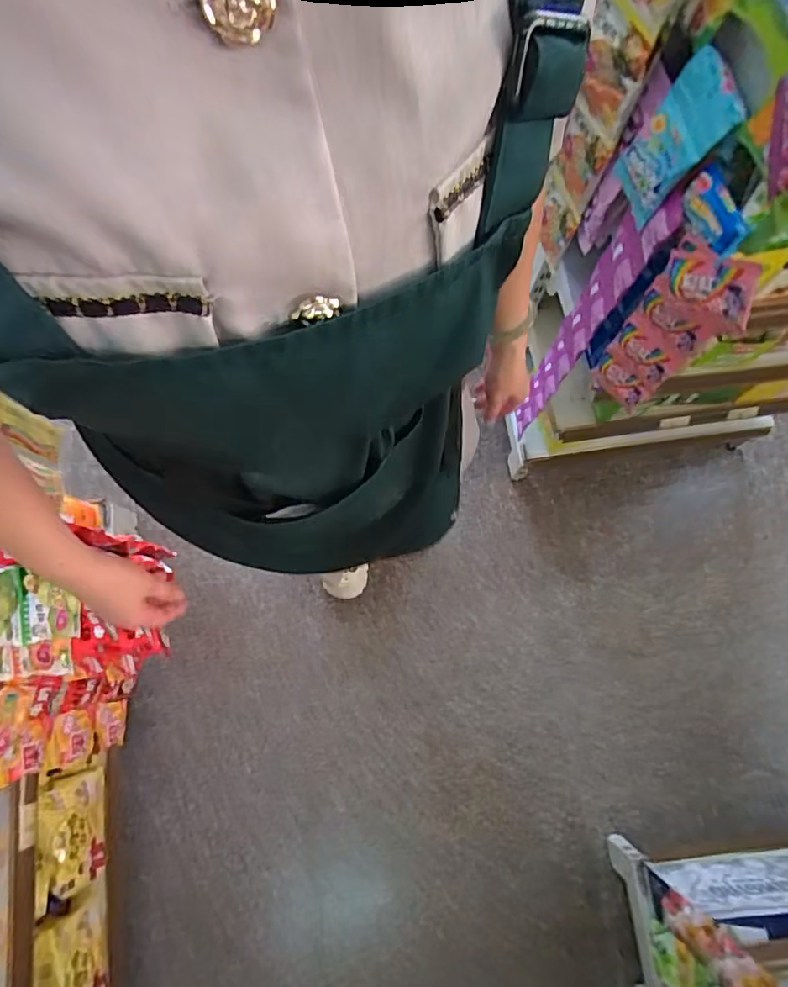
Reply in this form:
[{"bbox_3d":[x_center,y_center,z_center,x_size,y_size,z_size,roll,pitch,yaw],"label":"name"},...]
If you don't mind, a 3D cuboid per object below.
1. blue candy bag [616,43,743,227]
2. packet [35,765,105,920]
[{"bbox_3d":[0.288,-0.364,0.577,0.013,0.142,0.080,-17,78,-26],"label":"blue candy bag"},{"bbox_3d":[-0.592,0.624,1.017,0.045,0.148,0.200,-9,77,-4],"label":"packet"}]

